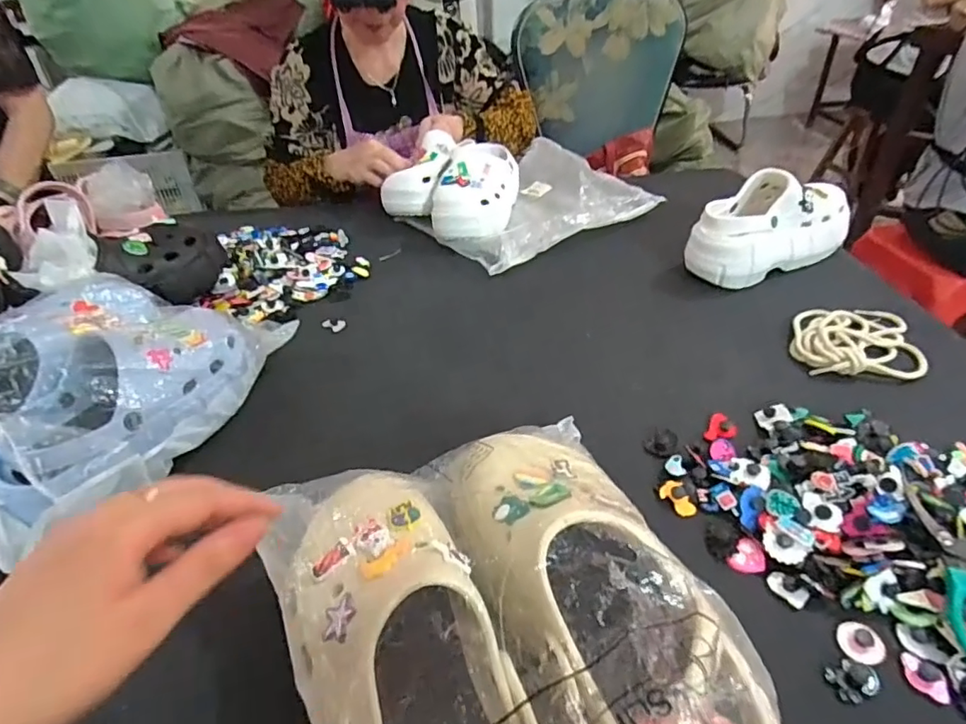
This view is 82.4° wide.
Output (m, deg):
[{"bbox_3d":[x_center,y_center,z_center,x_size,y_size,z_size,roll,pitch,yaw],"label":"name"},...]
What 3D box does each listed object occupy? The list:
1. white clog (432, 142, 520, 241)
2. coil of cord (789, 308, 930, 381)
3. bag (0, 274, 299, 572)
[{"bbox_3d":[-0.011,-0.275,0.882,0.115,0.085,0.211,4,39,9],"label":"white clog"},{"bbox_3d":[0.411,-0.030,0.613,0.121,0.022,0.138,10,40,16],"label":"coil of cord"},{"bbox_3d":[-0.385,0.024,0.506,0.235,0.116,0.345,11,41,17],"label":"bag"}]

